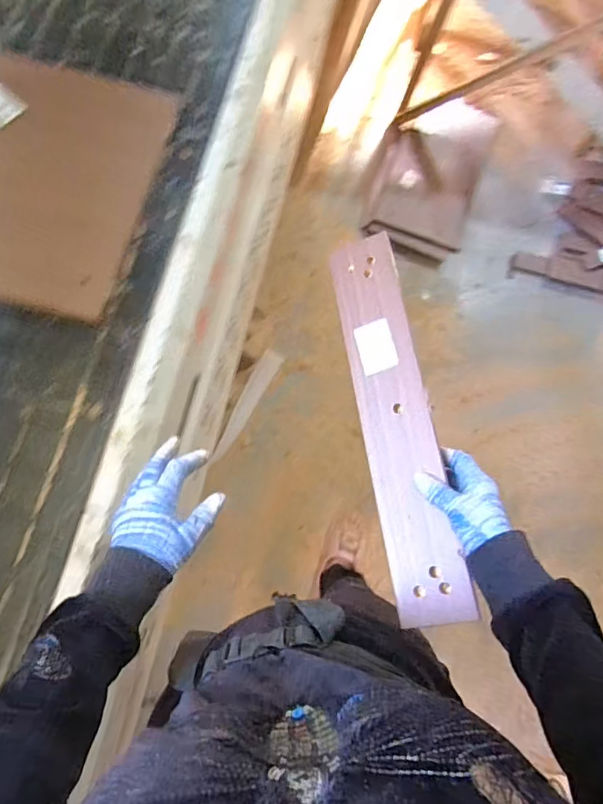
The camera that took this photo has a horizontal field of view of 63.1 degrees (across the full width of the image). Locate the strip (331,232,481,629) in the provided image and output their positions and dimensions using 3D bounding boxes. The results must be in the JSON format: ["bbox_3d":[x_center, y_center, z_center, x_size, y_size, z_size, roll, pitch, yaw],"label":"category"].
[{"bbox_3d":[0.108,0.013,0.573,0.081,0.014,0.454,-16,73,21],"label":"strip"}]

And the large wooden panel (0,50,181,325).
[{"bbox_3d":[-0.440,-0.338,0.701,0.441,0.024,0.376,15,75,-4],"label":"large wooden panel"}]

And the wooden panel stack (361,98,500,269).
[{"bbox_3d":[0.421,-0.749,1.652,0.344,0.066,0.555,18,75,1],"label":"wooden panel stack"}]

